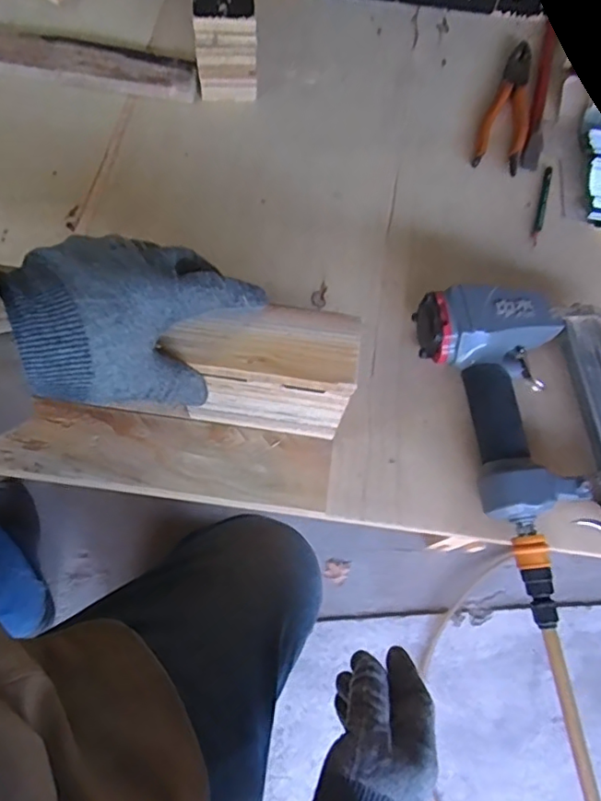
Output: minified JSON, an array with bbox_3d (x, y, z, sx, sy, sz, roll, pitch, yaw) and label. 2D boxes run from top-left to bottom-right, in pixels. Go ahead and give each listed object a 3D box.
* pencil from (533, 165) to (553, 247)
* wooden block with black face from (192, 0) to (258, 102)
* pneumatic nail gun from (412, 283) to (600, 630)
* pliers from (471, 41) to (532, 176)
[{"bbox_3d":[0.249,-0.202,0.580,0.008,0.007,0.098,18,68,3],"label":"pencil"},{"bbox_3d":[-0.080,-0.396,0.593,0.065,0.094,0.125,-1,69,-5],"label":"wooden block with black face"},{"bbox_3d":[0.208,0.024,0.455,0.158,0.059,0.268,-11,70,-9],"label":"pneumatic nail gun"},{"bbox_3d":[0.232,-0.330,0.623,0.048,0.011,0.186,18,68,3],"label":"pliers"}]

